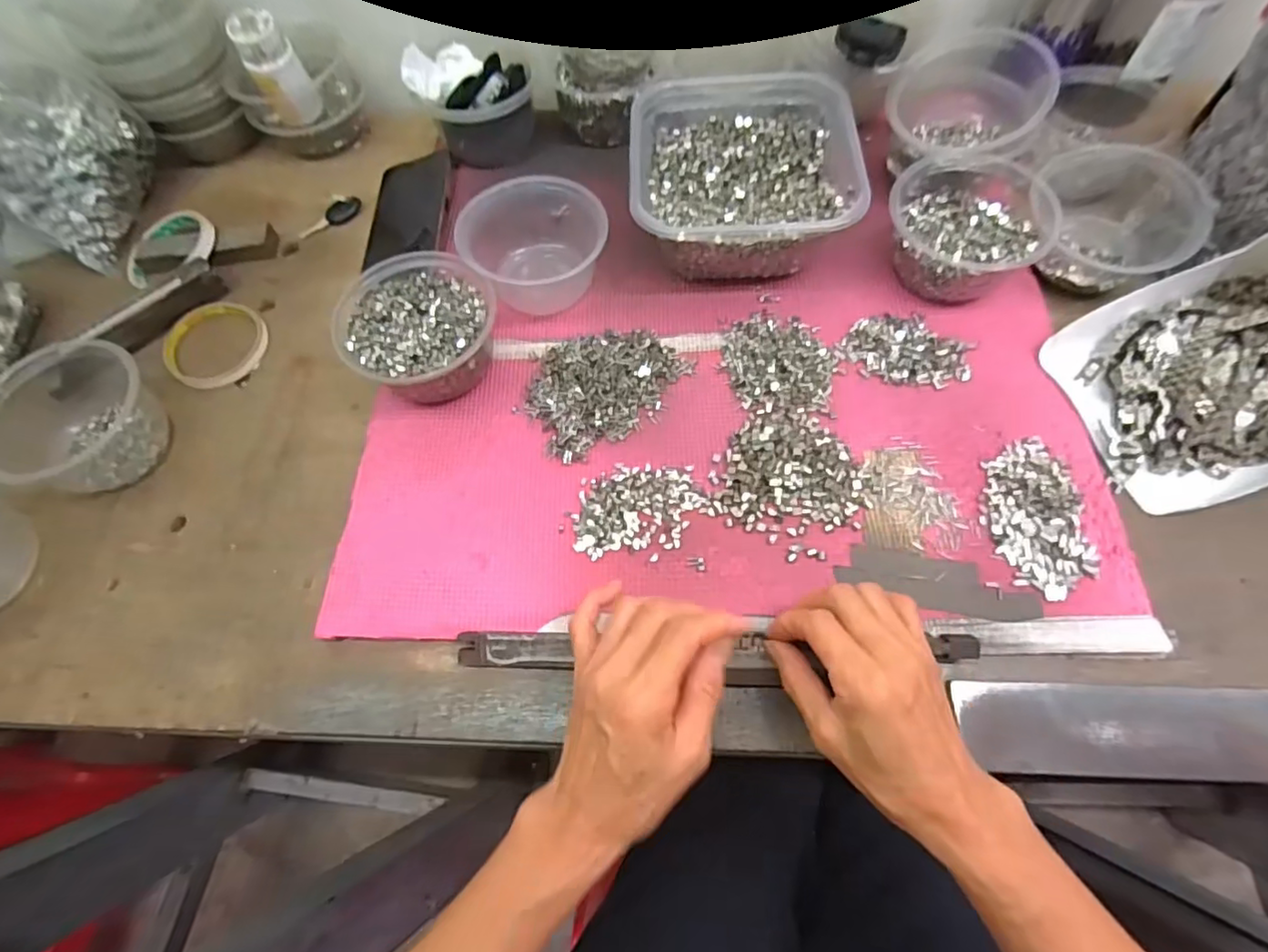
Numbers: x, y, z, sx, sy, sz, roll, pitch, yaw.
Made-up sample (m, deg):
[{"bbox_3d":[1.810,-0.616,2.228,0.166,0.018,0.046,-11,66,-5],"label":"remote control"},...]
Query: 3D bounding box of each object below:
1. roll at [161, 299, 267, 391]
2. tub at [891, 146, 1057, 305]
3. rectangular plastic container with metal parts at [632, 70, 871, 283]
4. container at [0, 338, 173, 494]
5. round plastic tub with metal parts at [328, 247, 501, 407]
[{"bbox_3d":[-0.356,-0.114,0.511,0.079,0.019,0.083,-1,65,3],"label":"roll"},{"bbox_3d":[0.257,-0.194,0.468,0.113,0.059,0.115,-1,65,3],"label":"tub"},{"bbox_3d":[0.087,-0.248,0.500,0.166,0.084,0.178,1,65,4],"label":"rectangular plastic container with metal parts"},{"bbox_3d":[-0.428,-0.049,0.454,0.127,0.058,0.113,35,71,18],"label":"container"},{"bbox_3d":[-0.160,-0.106,0.460,0.109,0.067,0.112,-1,65,3],"label":"round plastic tub with metal parts"}]

